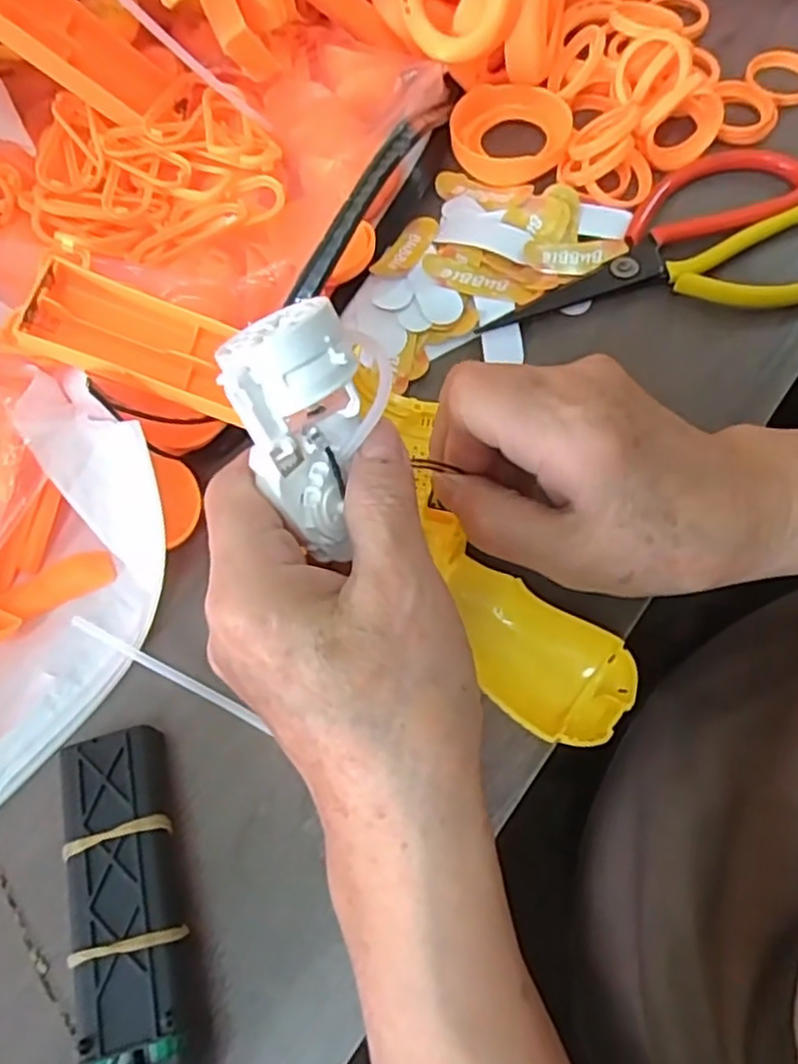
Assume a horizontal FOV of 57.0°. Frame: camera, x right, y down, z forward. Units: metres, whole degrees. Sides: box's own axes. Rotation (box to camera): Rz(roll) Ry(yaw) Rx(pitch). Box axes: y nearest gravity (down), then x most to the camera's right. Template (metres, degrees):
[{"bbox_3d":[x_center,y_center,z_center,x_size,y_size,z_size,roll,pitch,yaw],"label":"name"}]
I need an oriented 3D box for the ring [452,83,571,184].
[{"bbox_3d":[0.055,-0.197,0.368,0.058,0.016,0.057,-1,67,3],"label":"ring"}]

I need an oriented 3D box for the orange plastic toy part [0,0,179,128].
[{"bbox_3d":[-0.141,-0.209,0.305,0.024,0.100,0.038,-28,63,30],"label":"orange plastic toy part"}]

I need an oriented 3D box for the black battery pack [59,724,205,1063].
[{"bbox_3d":[-0.084,0.120,0.230,0.032,0.023,0.113,-16,67,-4],"label":"black battery pack"}]

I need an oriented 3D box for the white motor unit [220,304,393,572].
[{"bbox_3d":[-0.025,-0.032,0.215,0.042,0.033,0.063,-25,110,-10],"label":"white motor unit"}]

